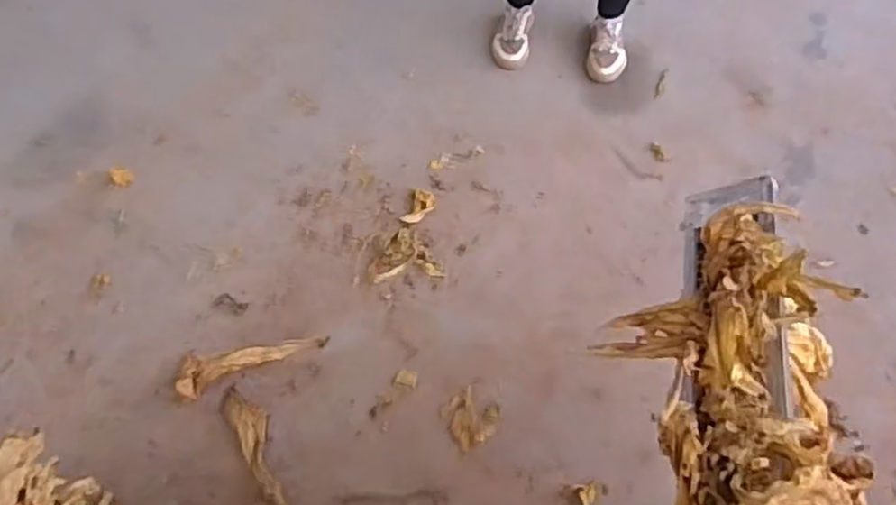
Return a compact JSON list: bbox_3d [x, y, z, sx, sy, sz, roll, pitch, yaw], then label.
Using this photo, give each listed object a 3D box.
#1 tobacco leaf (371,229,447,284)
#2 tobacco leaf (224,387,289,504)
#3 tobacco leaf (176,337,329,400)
[{"bbox_3d":[-0.094,0.004,1.508,0.146,0.007,0.121,-7,56,-5],"label":"tobacco leaf"},{"bbox_3d":[-0.330,0.370,1.274,0.062,0.012,0.297,-26,59,-16],"label":"tobacco leaf"},{"bbox_3d":[-0.377,0.204,1.358,0.286,0.050,0.091,-13,57,-9],"label":"tobacco leaf"}]

